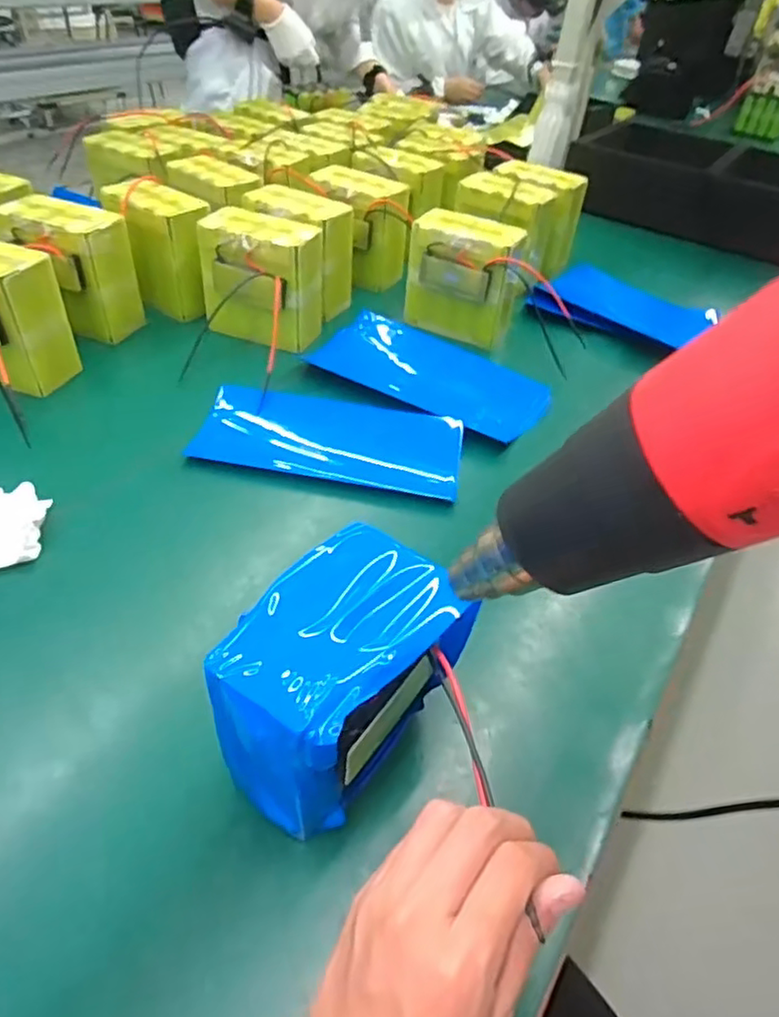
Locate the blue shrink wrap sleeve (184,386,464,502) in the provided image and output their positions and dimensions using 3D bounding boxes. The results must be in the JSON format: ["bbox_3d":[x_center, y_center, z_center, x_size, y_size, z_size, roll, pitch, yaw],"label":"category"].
[{"bbox_3d":[-0.062,-0.084,0.733,0.286,0.047,0.147,8,43,1],"label":"blue shrink wrap sleeve"}]

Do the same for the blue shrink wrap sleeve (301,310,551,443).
[{"bbox_3d":[0.057,-0.174,0.807,0.299,0.033,0.141,26,47,20],"label":"blue shrink wrap sleeve"}]

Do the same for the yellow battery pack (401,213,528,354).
[{"bbox_3d":[0.101,-0.315,0.870,0.150,0.143,0.078,15,44,10],"label":"yellow battery pack"}]

